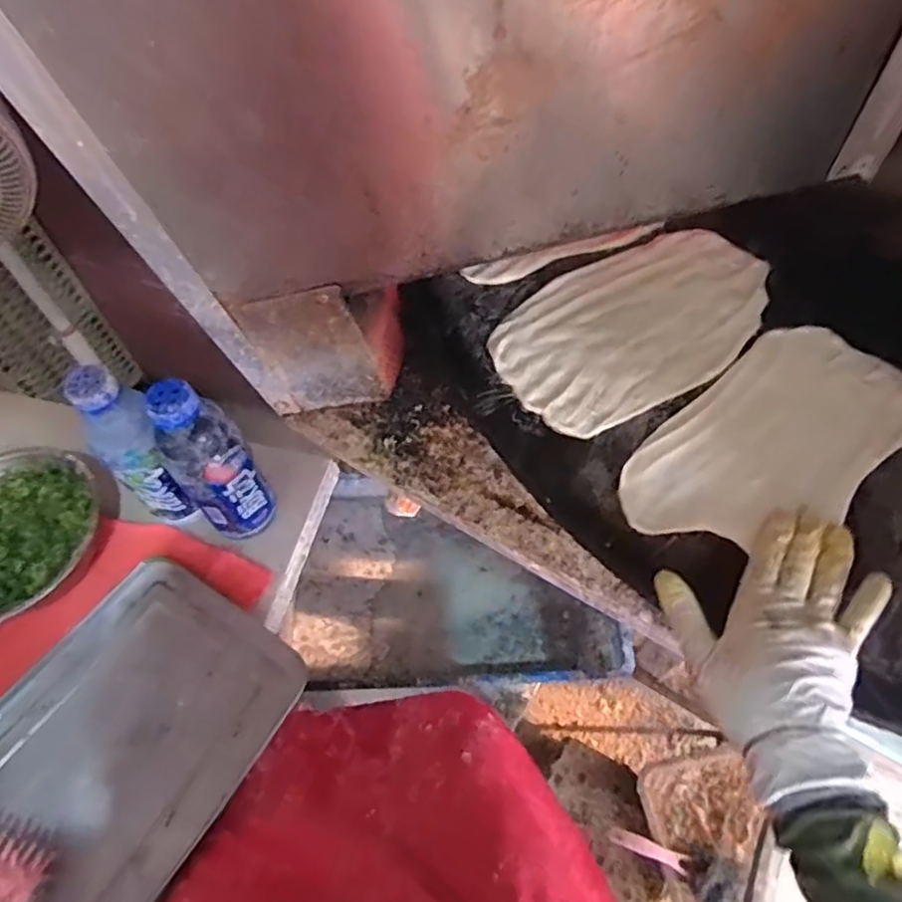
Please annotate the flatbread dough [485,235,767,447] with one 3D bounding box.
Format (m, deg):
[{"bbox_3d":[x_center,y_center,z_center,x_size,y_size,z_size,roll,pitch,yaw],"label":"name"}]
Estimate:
[{"bbox_3d":[0.161,-0.110,0.560,0.238,0.004,0.150,-29,67,-4],"label":"flatbread dough"}]

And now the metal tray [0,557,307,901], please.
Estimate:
[{"bbox_3d":[-0.312,0.278,0.559,0.233,0.020,0.342,29,63,21],"label":"metal tray"}]

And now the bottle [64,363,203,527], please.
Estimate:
[{"bbox_3d":[-0.293,0.005,0.604,0.067,0.198,0.051,1,57,5],"label":"bottle"}]

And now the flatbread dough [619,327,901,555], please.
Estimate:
[{"bbox_3d":[0.251,-0.005,0.502,0.235,0.009,0.130,-40,67,-9],"label":"flatbread dough"}]

